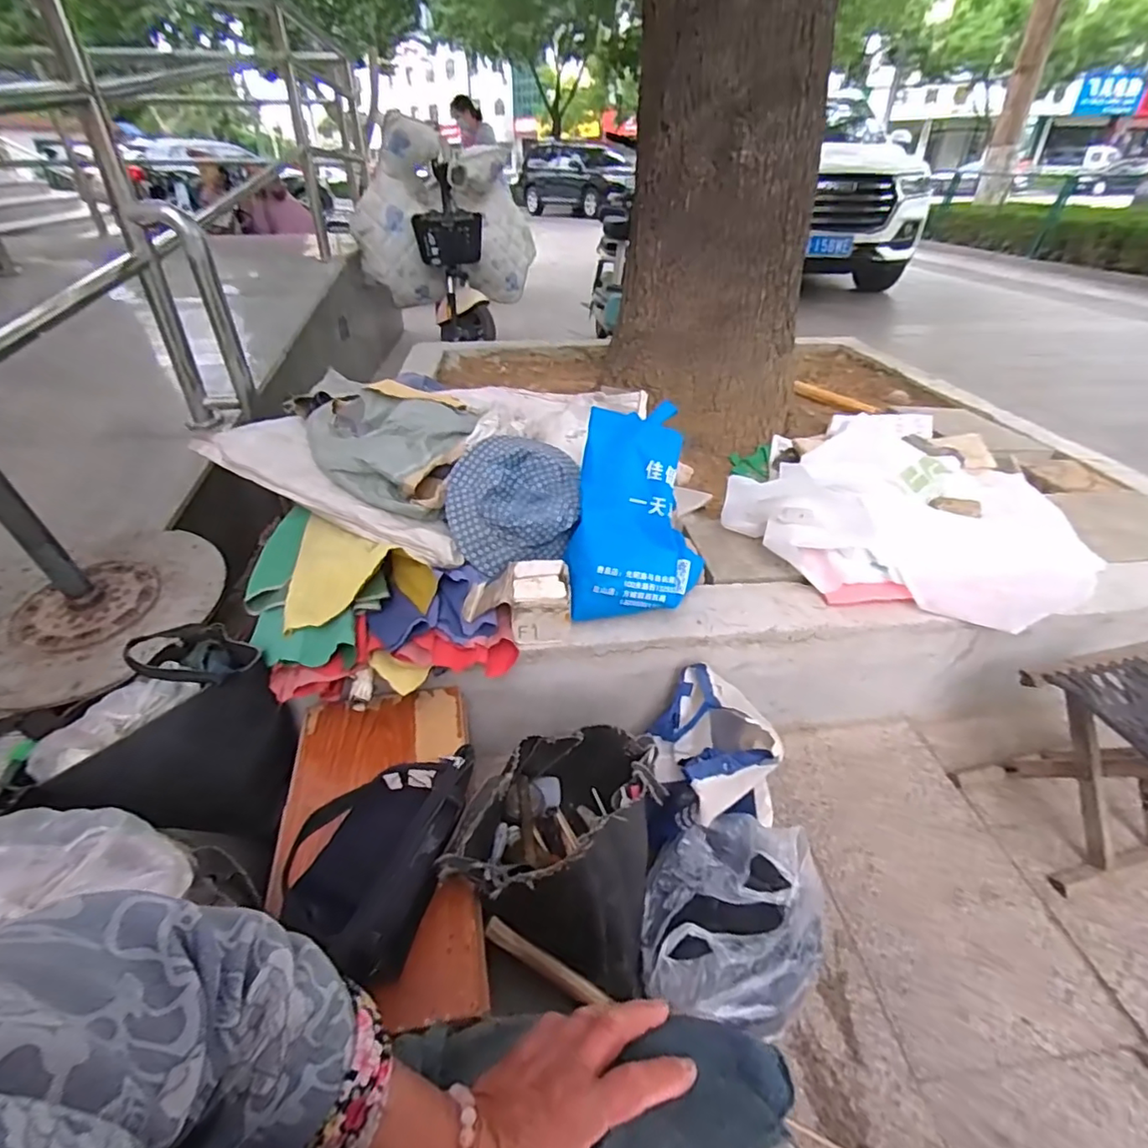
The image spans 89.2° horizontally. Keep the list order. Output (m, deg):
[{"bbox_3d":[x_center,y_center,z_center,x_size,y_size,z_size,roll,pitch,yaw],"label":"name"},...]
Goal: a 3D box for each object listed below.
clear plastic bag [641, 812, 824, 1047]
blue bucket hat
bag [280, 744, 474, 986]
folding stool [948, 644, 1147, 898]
[{"bbox_3d":[0.206,0.444,0.769,0.229,0.147,0.212,26,43,33],"label":"clear plastic bag"},{"bbox_3d":[-0.110,-0.141,1.061,0.244,0.085,0.258,-7,74,-3],"label":"blue bucket hat"},{"bbox_3d":[-0.253,0.328,0.712,0.187,0.102,0.260,11,36,17],"label":"bag"},{"bbox_3d":[0.847,0.294,0.914,0.272,0.276,0.219,-10,36,-12],"label":"folding stool"}]

